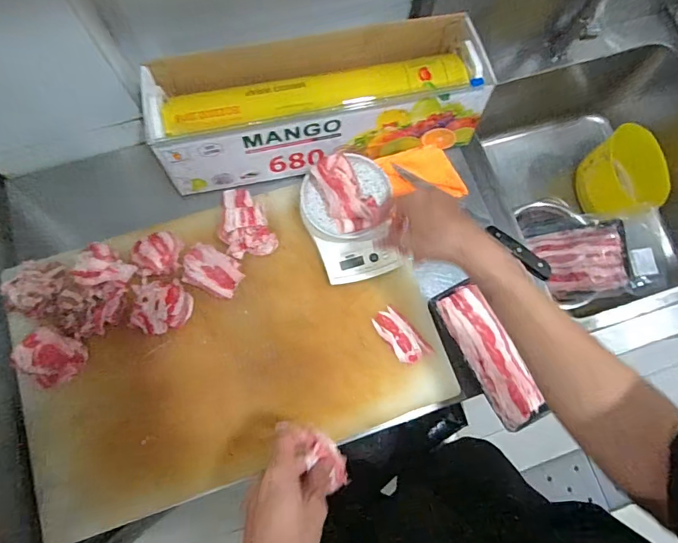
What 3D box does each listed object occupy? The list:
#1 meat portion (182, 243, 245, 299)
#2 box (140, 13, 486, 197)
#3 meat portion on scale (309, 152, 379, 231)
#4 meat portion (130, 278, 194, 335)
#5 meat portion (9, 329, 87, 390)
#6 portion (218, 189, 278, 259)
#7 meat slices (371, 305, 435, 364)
[{"bbox_3d":[-0.189,-0.003,0.633,0.088,0.037,0.065,22,75,5],"label":"meat portion"},{"bbox_3d":[-0.030,-0.271,0.668,0.499,0.114,0.183,-13,75,-5],"label":"box"},{"bbox_3d":[0.008,-0.118,0.619,0.066,0.035,0.120,-29,77,-9],"label":"meat portion on scale"},{"bbox_3d":[-0.260,0.050,0.612,0.086,0.036,0.077,-3,74,-2],"label":"meat portion"},{"bbox_3d":[-0.397,0.120,0.581,0.071,0.045,0.074,22,75,5],"label":"meat portion"},{"bbox_3d":[-0.152,-0.083,0.651,0.076,0.042,0.127,-24,76,-8],"label":"portion"},{"bbox_3d":[0.093,0.096,0.636,0.048,0.004,0.092,-38,79,-11],"label":"meat slices"}]

